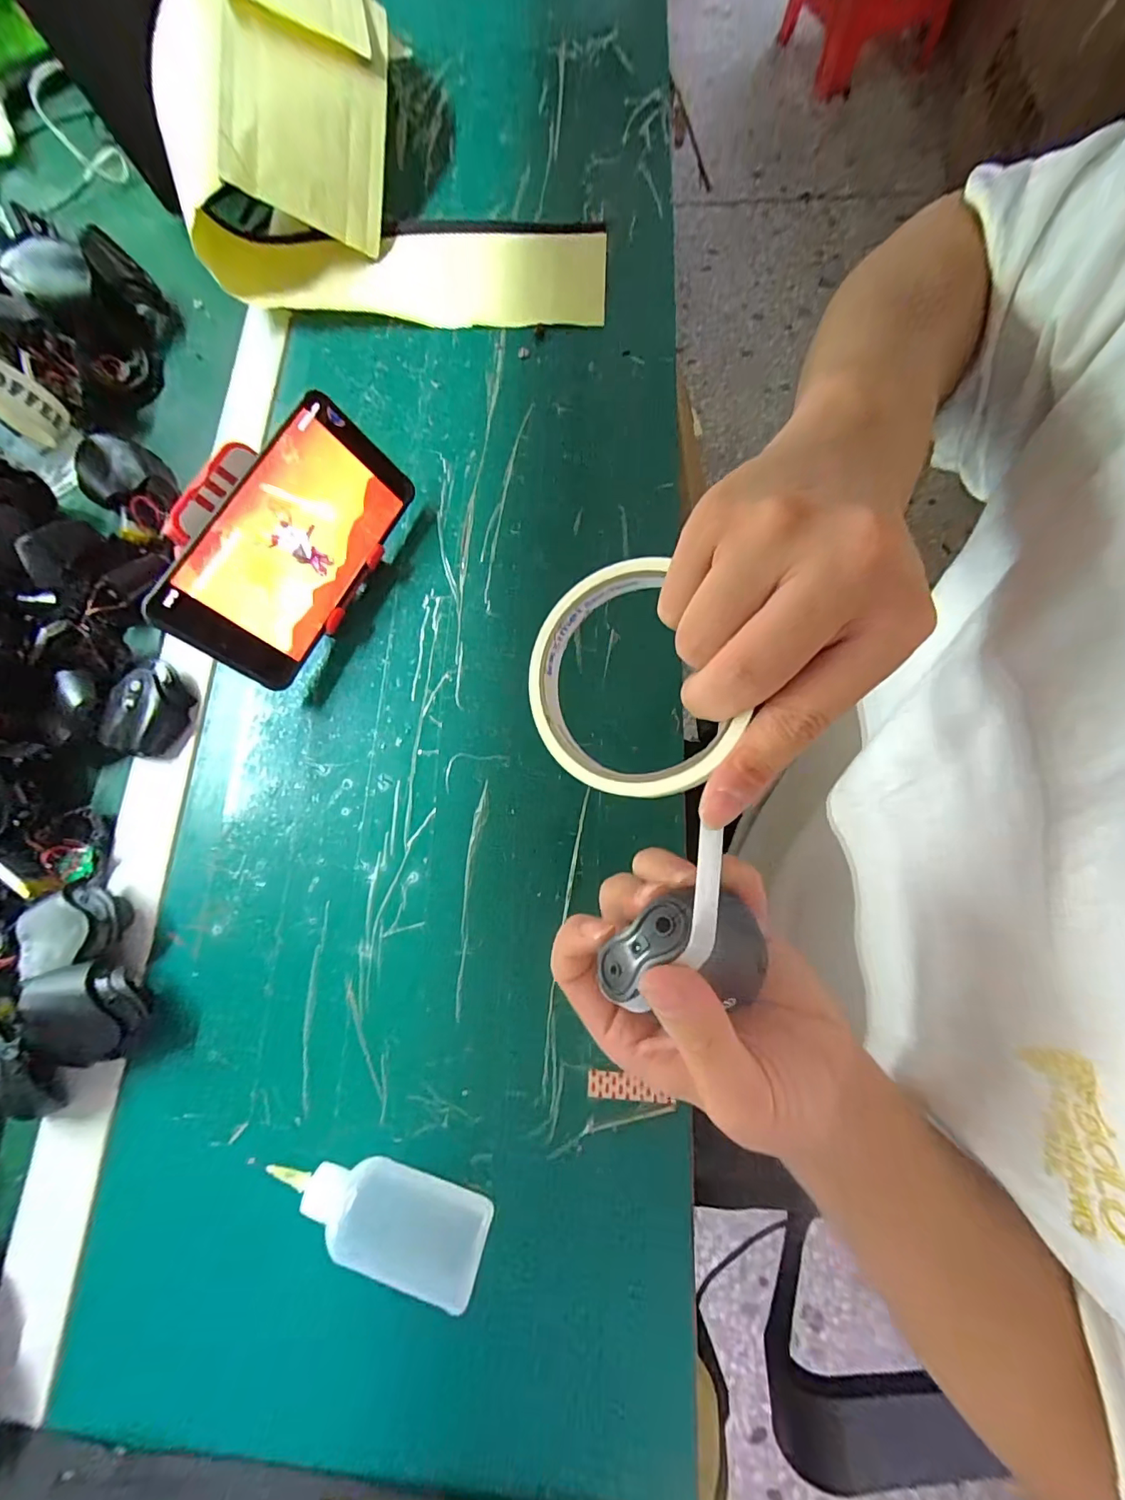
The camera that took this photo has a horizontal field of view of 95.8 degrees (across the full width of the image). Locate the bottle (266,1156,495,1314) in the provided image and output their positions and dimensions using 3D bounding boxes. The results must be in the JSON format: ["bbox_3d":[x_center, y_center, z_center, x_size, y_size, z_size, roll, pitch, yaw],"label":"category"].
[{"bbox_3d":[-0.084,0.212,0.237,0.100,0.033,0.029,16,76,6],"label":"bottle"}]

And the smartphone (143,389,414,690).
[{"bbox_3d":[-0.158,-0.122,0.300,0.007,0.077,0.161,13,71,49],"label":"smartphone"}]

